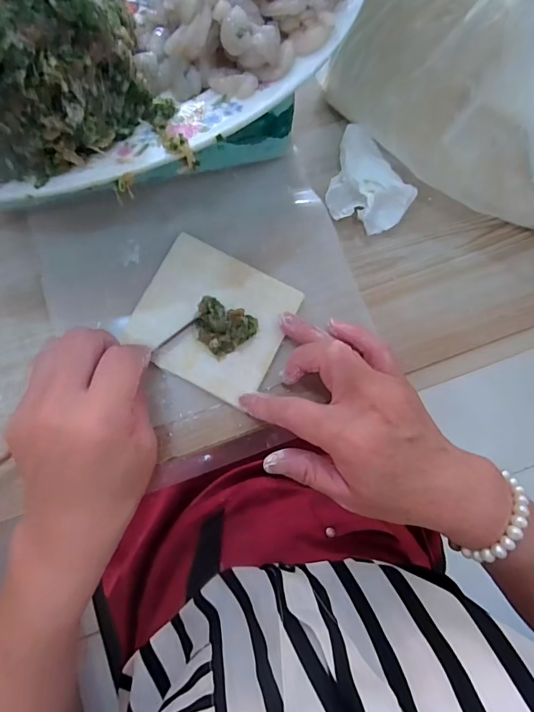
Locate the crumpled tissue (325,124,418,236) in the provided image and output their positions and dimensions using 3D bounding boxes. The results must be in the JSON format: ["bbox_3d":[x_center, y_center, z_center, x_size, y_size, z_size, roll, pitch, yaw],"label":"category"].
[{"bbox_3d":[0.068,-0.122,0.304,0.046,0.029,0.067,-38,81,-9],"label":"crumpled tissue"}]

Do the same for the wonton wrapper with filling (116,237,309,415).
[{"bbox_3d":[-0.037,-0.026,0.290,0.098,0.008,0.091,27,78,5],"label":"wonton wrapper with filling"}]

